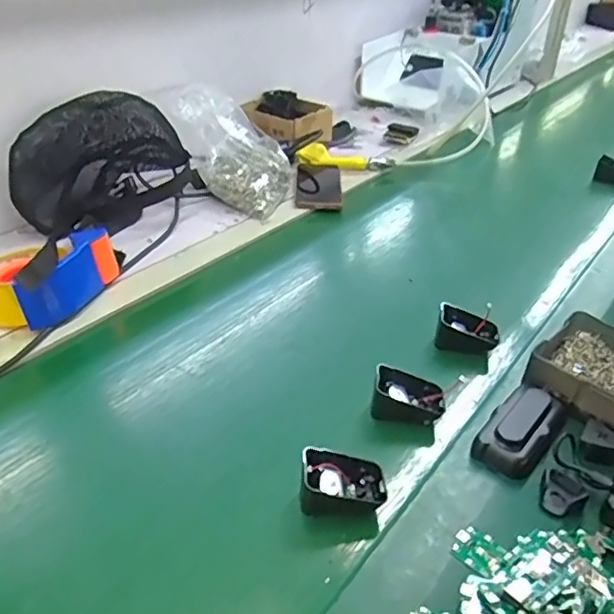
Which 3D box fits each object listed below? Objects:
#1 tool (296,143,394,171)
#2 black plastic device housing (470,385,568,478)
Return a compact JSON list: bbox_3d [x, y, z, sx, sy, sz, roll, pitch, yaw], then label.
[{"bbox_3d":[0.073,-0.274,1.091,0.175,0.043,0.034,-3,28,-2],"label":"tool"},{"bbox_3d":[0.198,0.105,0.538,0.053,0.032,0.107,26,40,31],"label":"black plastic device housing"}]

